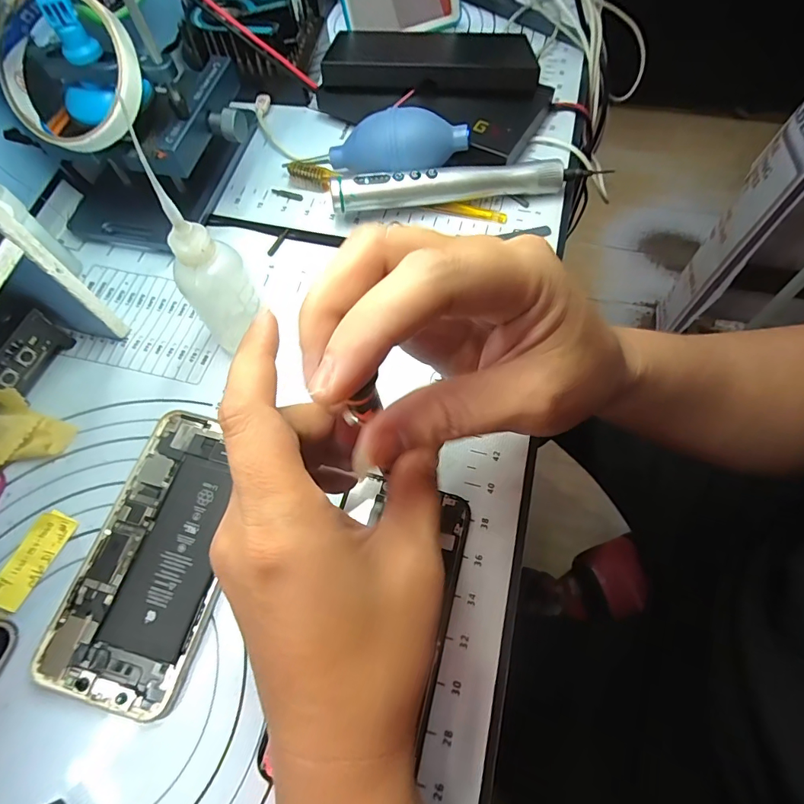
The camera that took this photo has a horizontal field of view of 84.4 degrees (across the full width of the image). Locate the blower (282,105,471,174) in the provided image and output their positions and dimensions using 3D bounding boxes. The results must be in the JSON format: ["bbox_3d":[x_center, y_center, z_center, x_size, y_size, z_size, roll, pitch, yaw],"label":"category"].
[{"bbox_3d":[-0.019,-0.185,0.334,0.135,0.046,0.038,3,65,5],"label":"blower"}]

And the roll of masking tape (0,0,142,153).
[{"bbox_3d":[-0.197,-0.194,0.261,0.083,0.013,0.081,2,104,7],"label":"roll of masking tape"}]

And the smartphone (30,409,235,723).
[{"bbox_3d":[-0.131,0.078,0.241,0.074,0.005,0.146,8,65,7],"label":"smartphone"}]

